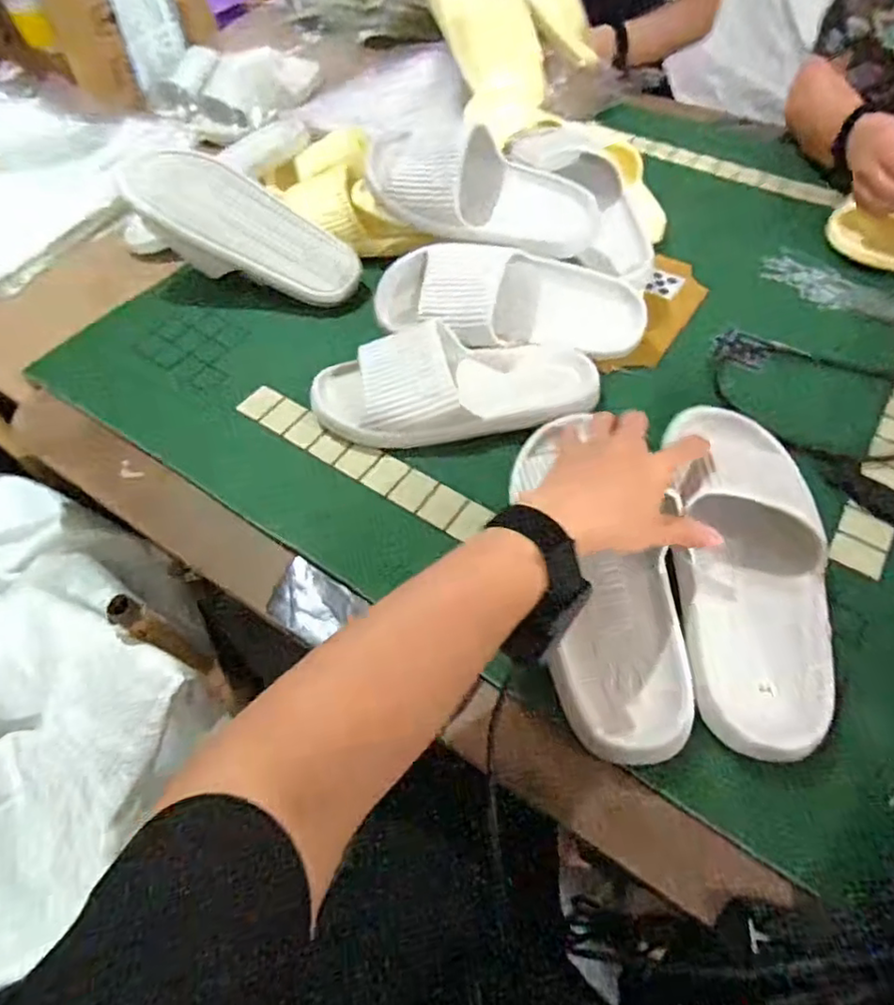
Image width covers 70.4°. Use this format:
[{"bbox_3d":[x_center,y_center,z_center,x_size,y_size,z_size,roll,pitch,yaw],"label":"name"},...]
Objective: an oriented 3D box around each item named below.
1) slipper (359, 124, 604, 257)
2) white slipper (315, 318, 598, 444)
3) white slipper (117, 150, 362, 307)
[{"bbox_3d":[0.032,-0.317,0.655,0.250,0.078,0.114,18,80,-2],"label":"slipper"},{"bbox_3d":[0.009,-0.113,0.583,0.259,0.062,0.101,-8,54,-3],"label":"white slipper"},{"bbox_3d":[-0.218,-0.288,0.691,0.256,0.070,0.092,26,57,-6],"label":"white slipper"}]

